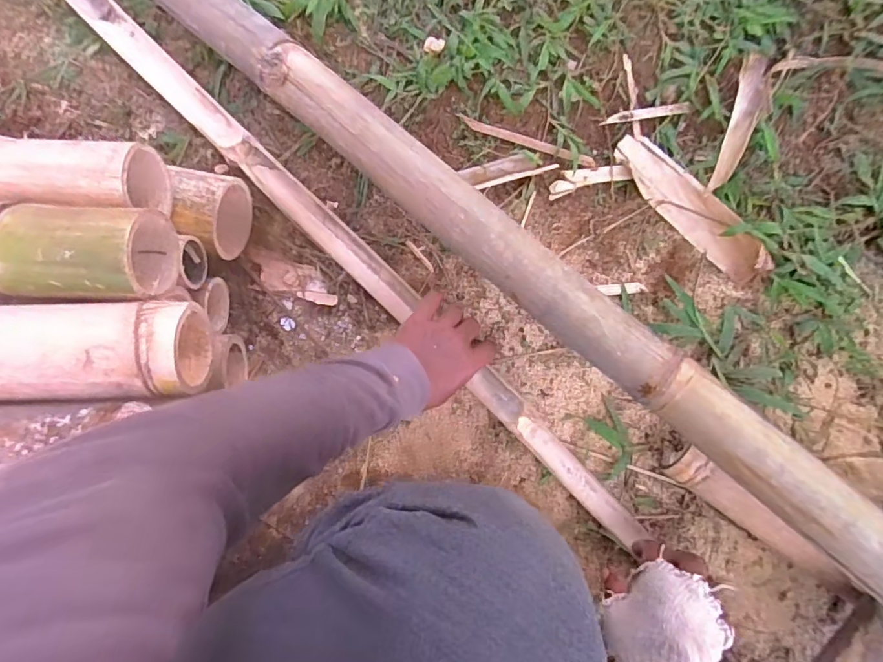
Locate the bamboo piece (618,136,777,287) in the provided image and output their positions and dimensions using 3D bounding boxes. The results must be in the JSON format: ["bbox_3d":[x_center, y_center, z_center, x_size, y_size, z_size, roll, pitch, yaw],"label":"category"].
[{"bbox_3d":[0.302,-0.155,0.621,0.053,0.034,0.229,-36,84,-8],"label":"bamboo piece"}]

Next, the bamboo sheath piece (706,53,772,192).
[{"bbox_3d":[0.371,-0.257,0.636,0.034,0.038,0.196,20,80,1],"label":"bamboo sheath piece"}]

